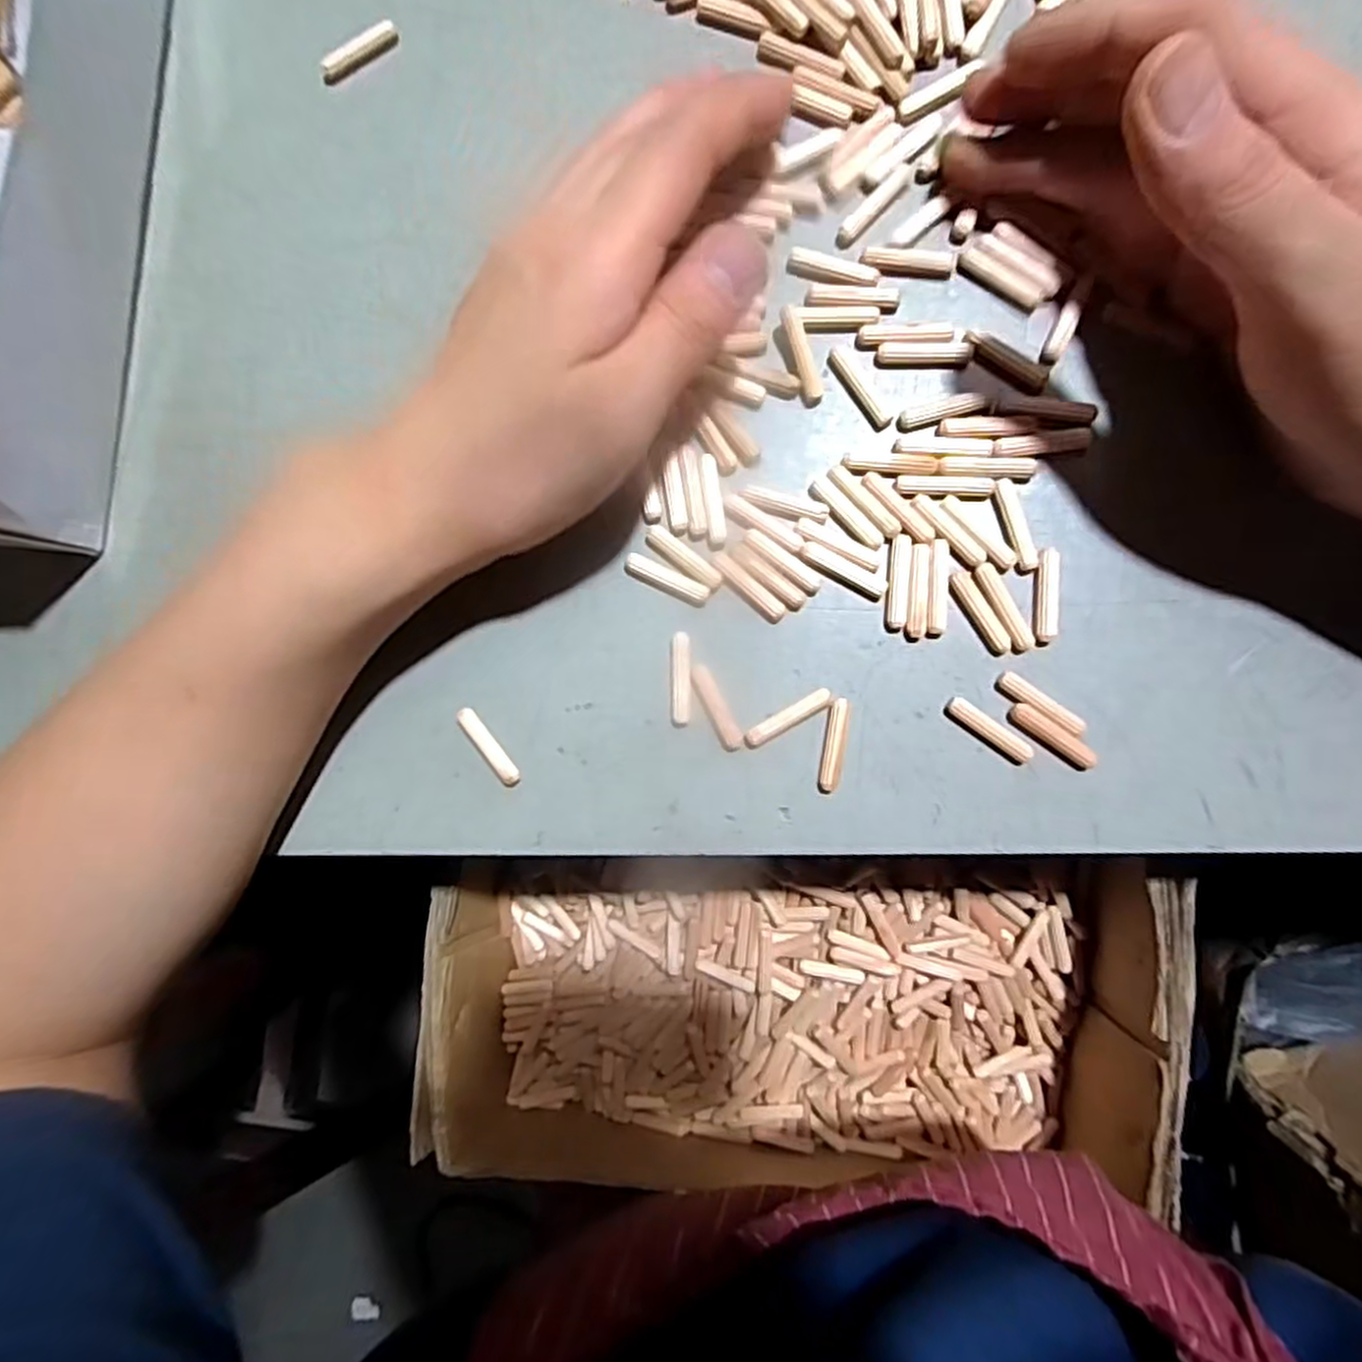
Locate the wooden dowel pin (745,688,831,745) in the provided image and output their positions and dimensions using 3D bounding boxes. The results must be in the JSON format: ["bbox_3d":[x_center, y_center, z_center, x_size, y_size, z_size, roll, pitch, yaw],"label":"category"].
[{"bbox_3d":[0.034,0.012,0.245,0.030,0.004,0.005,-32,87,4],"label":"wooden dowel pin"}]

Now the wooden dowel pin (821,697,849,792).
[{"bbox_3d":[0.049,0.020,0.244,0.006,0.006,0.029,5,90,5],"label":"wooden dowel pin"}]

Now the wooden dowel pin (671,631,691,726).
[{"bbox_3d":[0.000,-0.001,0.248,0.006,0.004,0.030,0,90,5],"label":"wooden dowel pin"}]

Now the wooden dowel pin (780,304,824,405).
[{"bbox_3d":[0.039,-0.103,0.243,0.007,0.004,0.031,-19,105,5],"label":"wooden dowel pin"}]

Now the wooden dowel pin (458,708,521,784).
[{"bbox_3d":[-0.064,0.022,0.253,0.006,0.005,0.029,-38,87,4],"label":"wooden dowel pin"}]

